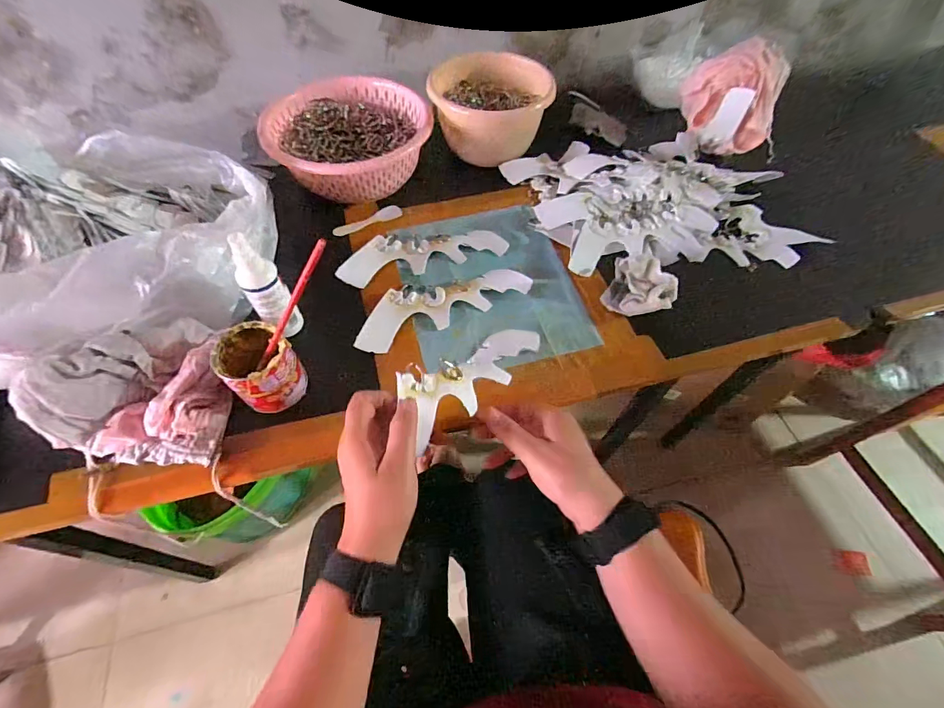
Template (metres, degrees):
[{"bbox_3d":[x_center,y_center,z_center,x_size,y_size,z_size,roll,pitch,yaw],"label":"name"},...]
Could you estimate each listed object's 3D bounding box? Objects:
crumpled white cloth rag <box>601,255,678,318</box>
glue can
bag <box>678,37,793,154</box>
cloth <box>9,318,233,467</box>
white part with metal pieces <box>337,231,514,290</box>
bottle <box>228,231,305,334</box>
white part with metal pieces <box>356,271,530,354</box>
[{"bbox_3d":[0.194,-0.076,0.482,0.077,0.047,0.058,29,61,16],"label":"crumpled white cloth rag"},{"bbox_3d":[-0.203,0.013,0.403,0.064,0.068,0.061,1,58,-1],"label":"glue can"},{"bbox_3d":[0.365,-0.367,0.601,0.146,0.121,0.066,37,64,20],"label":"bag"},{"bbox_3d":[-0.311,0.032,0.386,0.151,0.032,0.134,4,79,-19],"label":"cloth"},{"bbox_3d":[-0.064,-0.137,0.537,0.206,0.017,0.075,-14,59,-10],"label":"white part with metal pieces"},{"bbox_3d":[-0.205,-0.062,0.420,0.037,0.122,0.029,-32,64,-20],"label":"bottle"},{"bbox_3d":[-0.033,-0.064,0.489,0.207,0.010,0.075,-18,60,-12],"label":"white part with metal pieces"}]

